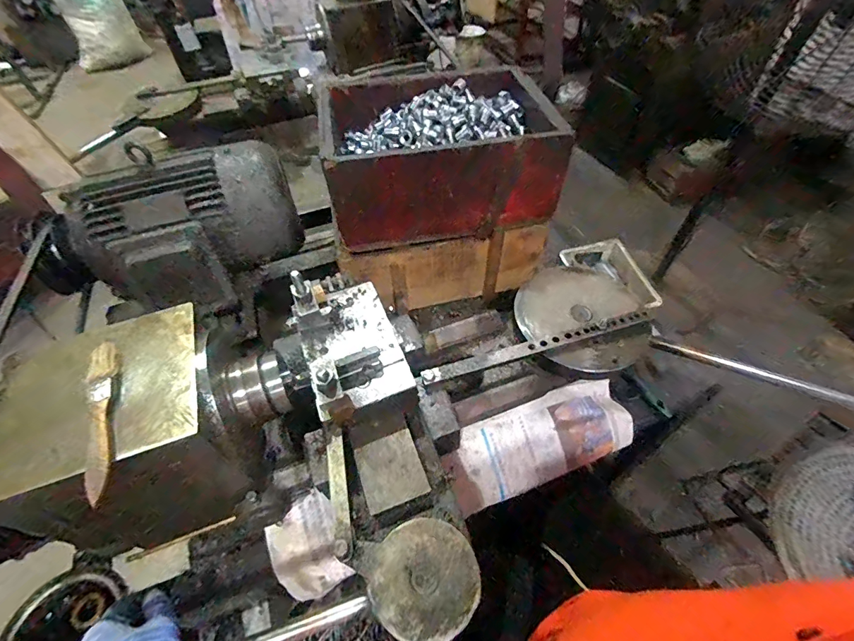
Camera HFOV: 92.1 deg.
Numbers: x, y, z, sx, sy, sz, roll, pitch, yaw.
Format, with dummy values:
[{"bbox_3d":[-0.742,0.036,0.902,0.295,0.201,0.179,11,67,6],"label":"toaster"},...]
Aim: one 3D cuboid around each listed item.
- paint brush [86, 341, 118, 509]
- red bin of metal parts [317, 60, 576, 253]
[{"bbox_3d":[-0.272,0.078,0.342,0.021,0.012,0.145,-18,53,-12],"label":"paint brush"},{"bbox_3d":[0.017,-0.268,0.673,0.333,0.156,0.230,-9,52,-5],"label":"red bin of metal parts"}]

